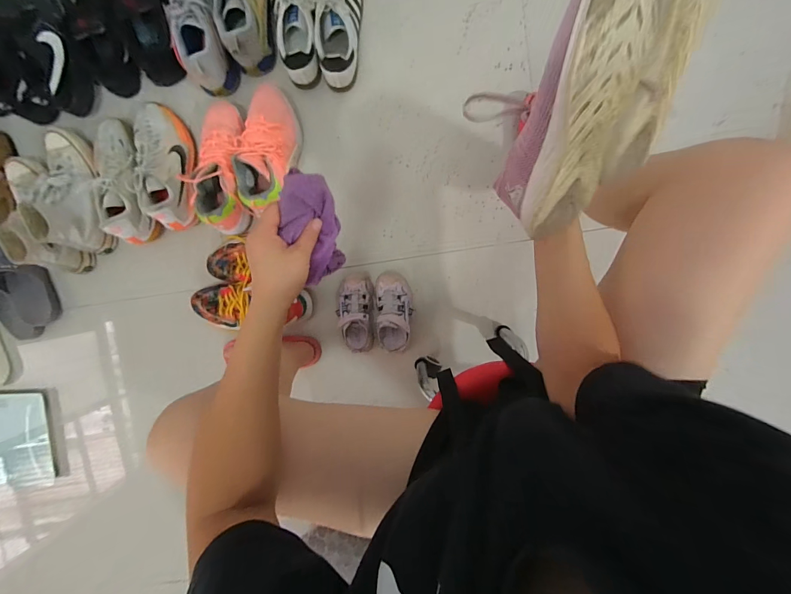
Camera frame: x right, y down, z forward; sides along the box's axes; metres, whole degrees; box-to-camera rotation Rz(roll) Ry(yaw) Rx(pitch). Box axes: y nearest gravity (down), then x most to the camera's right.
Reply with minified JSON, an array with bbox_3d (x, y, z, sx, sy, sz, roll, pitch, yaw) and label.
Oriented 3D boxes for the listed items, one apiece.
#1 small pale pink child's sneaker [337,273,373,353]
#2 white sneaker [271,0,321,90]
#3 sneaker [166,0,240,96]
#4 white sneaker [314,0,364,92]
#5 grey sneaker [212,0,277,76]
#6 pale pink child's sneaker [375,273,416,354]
[{"bbox_3d":[-0.101,0.038,0.836,0.093,0.082,0.190,0,95,0],"label":"small pale pink child's sneaker"},{"bbox_3d":[-0.228,-0.653,0.764,0.111,0.086,0.307,-11,95,1],"label":"white sneaker"},{"bbox_3d":[-0.445,-0.625,0.769,0.120,0.108,0.286,-6,95,1],"label":"sneaker"},{"bbox_3d":[-0.129,-0.644,0.766,0.110,0.083,0.304,-3,95,1],"label":"white sneaker"},{"bbox_3d":[-0.345,-0.675,0.755,0.111,0.108,0.303,-6,95,1],"label":"grey sneaker"},{"bbox_3d":[-0.002,0.036,0.824,0.089,0.097,0.189,-5,95,1],"label":"pale pink child's sneaker"}]

